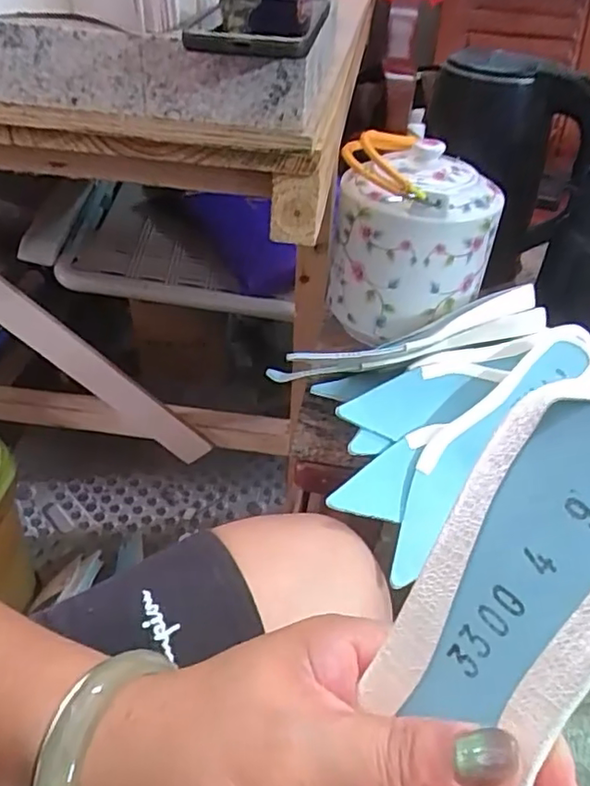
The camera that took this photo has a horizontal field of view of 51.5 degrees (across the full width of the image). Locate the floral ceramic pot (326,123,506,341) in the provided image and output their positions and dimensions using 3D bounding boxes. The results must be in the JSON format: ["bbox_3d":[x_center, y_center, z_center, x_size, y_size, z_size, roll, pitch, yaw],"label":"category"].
[{"bbox_3d":[0.111,-0.147,0.591,0.125,0.166,0.119,3,39,-2],"label":"floral ceramic pot"}]

